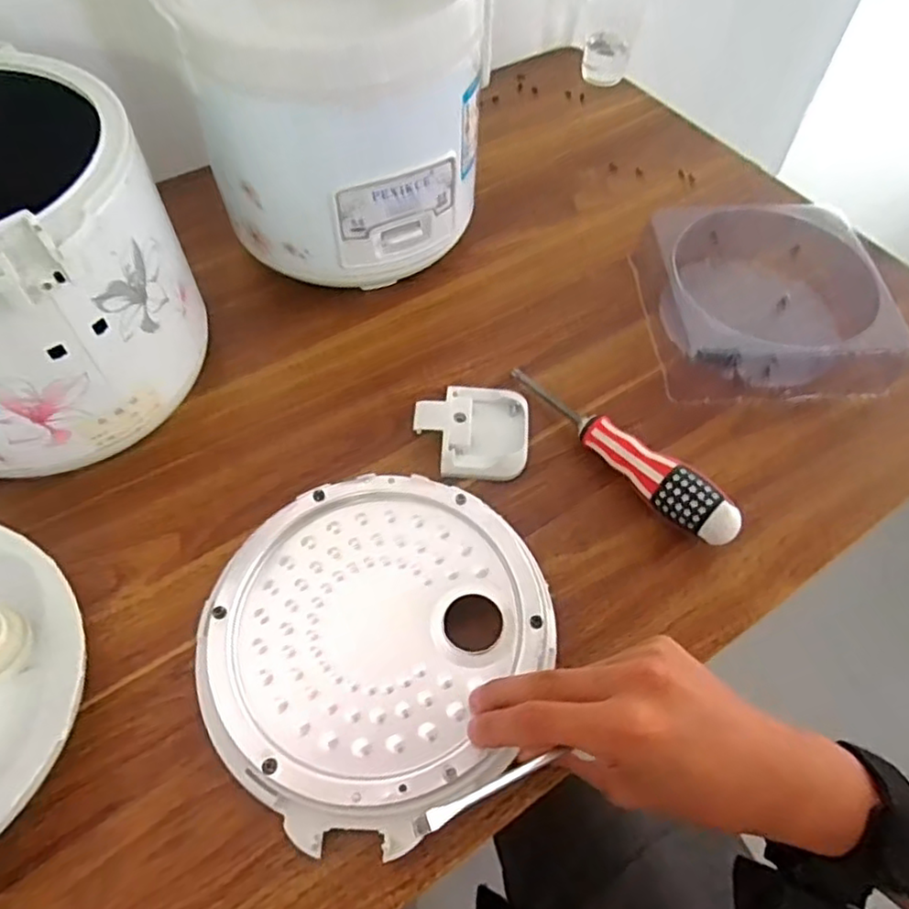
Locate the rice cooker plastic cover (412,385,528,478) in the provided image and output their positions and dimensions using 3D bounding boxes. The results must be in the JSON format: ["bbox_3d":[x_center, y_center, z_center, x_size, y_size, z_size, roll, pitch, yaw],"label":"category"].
[{"bbox_3d":[0.013,-0.017,0.449,0.078,0.019,0.070,3,57,-1],"label":"rice cooker plastic cover"}]

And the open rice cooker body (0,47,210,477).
[{"bbox_3d":[-0.276,-0.110,0.400,0.200,0.178,0.221,-20,61,-15],"label":"open rice cooker body"}]

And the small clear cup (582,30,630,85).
[{"bbox_3d":[0.173,-0.454,0.734,0.044,0.038,0.040,1,57,-2],"label":"small clear cup"}]

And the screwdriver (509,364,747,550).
[{"bbox_3d":[0.108,-0.004,0.433,0.029,0.039,0.183,-35,65,-22],"label":"screwdriver"}]

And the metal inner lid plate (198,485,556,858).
[{"bbox_3d":[-0.044,0.096,0.358,0.186,0.021,0.186,1,57,-2],"label":"metal inner lid plate"}]

